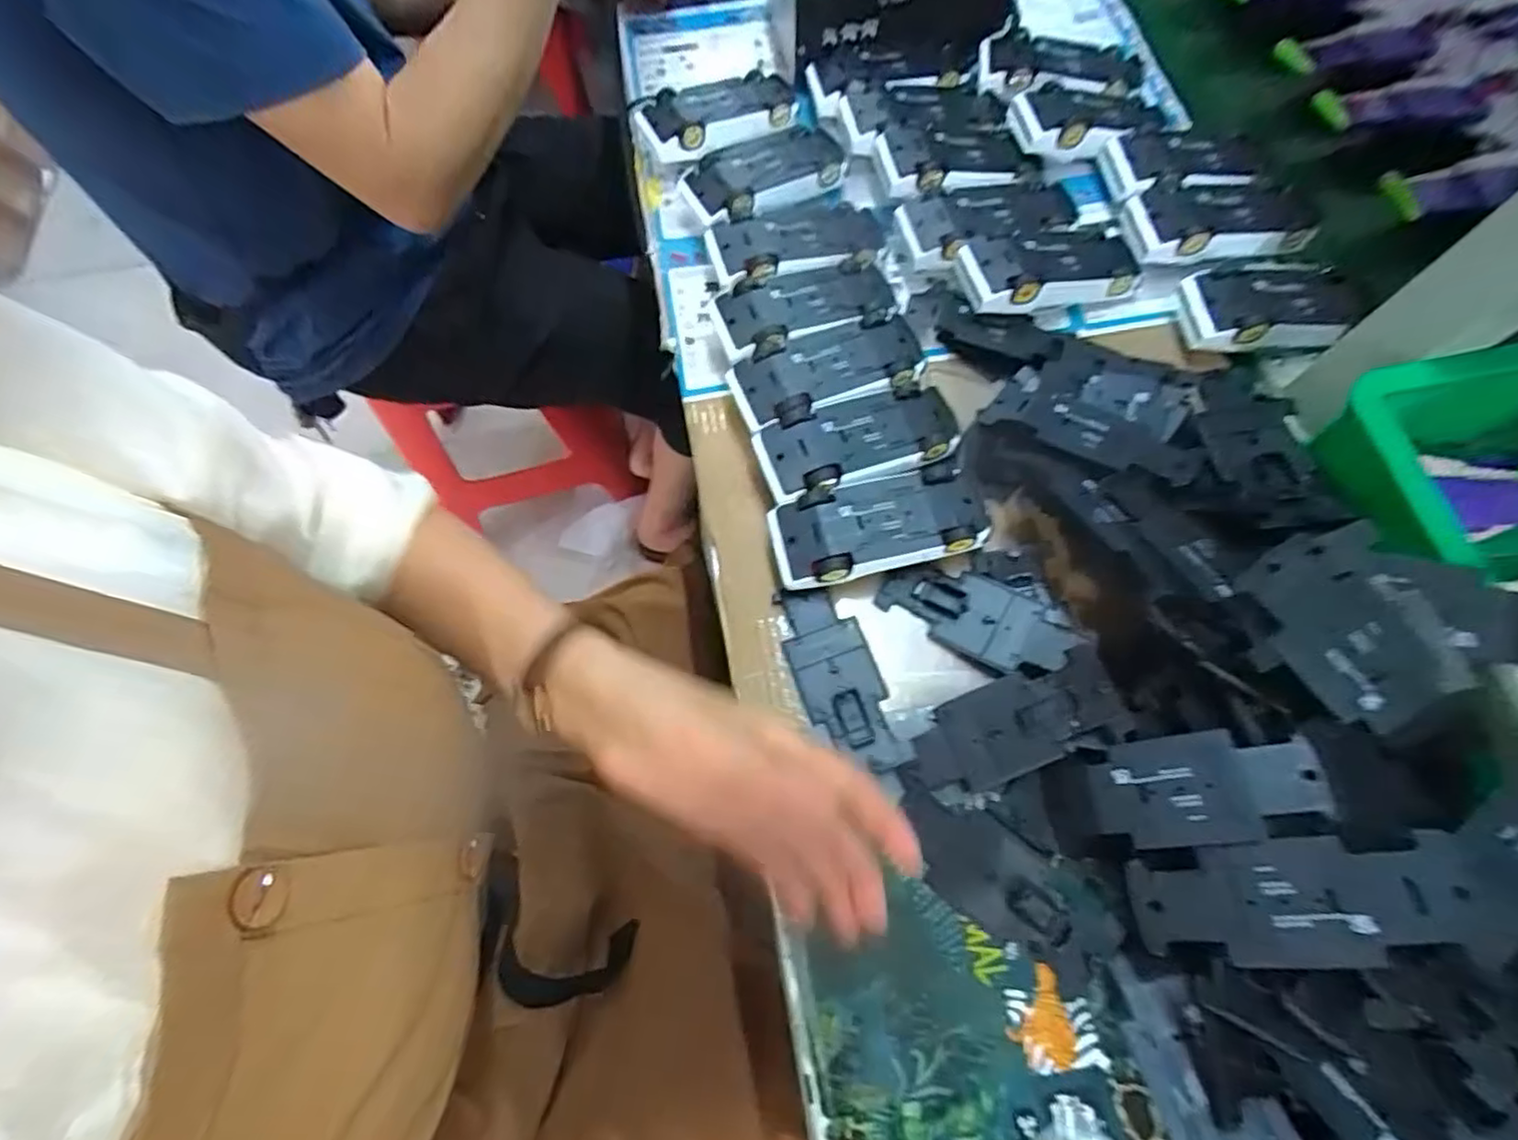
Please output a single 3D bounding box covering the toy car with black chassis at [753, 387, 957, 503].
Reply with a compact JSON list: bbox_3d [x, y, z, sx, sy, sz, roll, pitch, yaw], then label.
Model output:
[{"bbox_3d":[0.064,-0.078,0.423,0.127,0.037,0.057,-17,70,-6],"label":"toy car with black chassis"}]

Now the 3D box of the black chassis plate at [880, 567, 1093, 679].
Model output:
[{"bbox_3d":[0.128,0.028,0.389,0.109,0.012,0.051,24,71,25],"label":"black chassis plate"}]

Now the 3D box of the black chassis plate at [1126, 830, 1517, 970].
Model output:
[{"bbox_3d":[0.234,0.143,0.282,0.127,0.016,0.047,-16,67,25],"label":"black chassis plate"}]

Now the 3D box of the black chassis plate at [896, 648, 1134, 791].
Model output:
[{"bbox_3d":[0.135,0.086,0.352,0.113,0.013,0.048,-30,70,12],"label":"black chassis plate"}]

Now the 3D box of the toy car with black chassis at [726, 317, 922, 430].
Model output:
[{"bbox_3d":[0.047,-0.128,0.442,0.125,0.034,0.056,-16,70,-5],"label":"toy car with black chassis"}]

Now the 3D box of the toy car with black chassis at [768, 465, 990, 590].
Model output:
[{"bbox_3d":[0.072,-0.024,0.401,0.128,0.034,0.056,-11,69,-4],"label":"toy car with black chassis"}]

